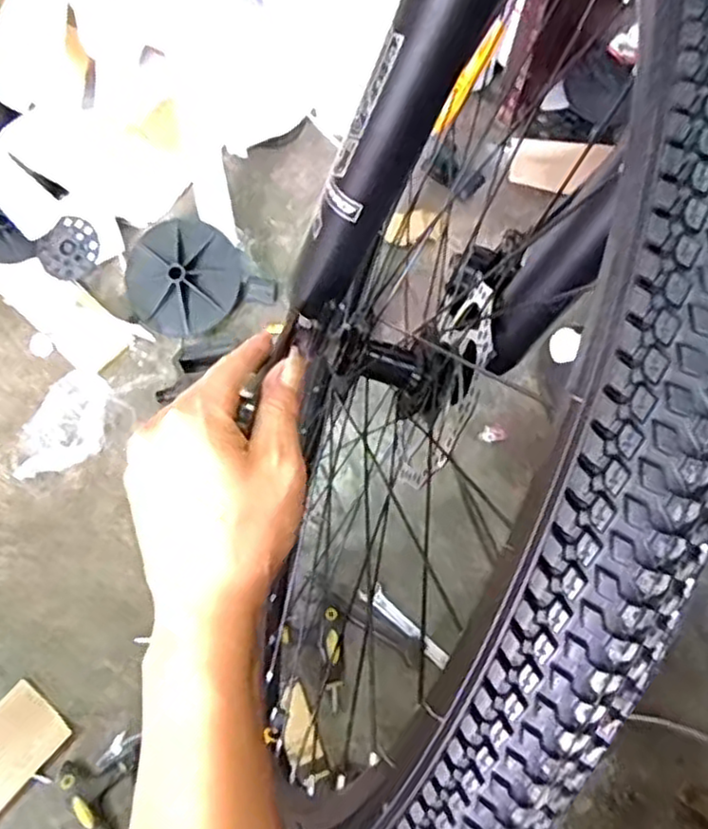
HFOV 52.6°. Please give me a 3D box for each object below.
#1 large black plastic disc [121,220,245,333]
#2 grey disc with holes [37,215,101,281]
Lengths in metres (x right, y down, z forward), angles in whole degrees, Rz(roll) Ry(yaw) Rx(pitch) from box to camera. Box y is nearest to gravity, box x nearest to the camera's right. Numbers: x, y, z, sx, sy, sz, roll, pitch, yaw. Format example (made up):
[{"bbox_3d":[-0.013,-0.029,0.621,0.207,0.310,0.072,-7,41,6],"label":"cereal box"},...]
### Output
[{"bbox_3d":[-0.199,-0.163,0.827,0.131,0.031,0.130,-27,74,-10],"label":"large black plastic disc"},{"bbox_3d":[-0.331,-0.193,0.837,0.062,0.005,0.072,40,84,-7],"label":"grey disc with holes"}]

